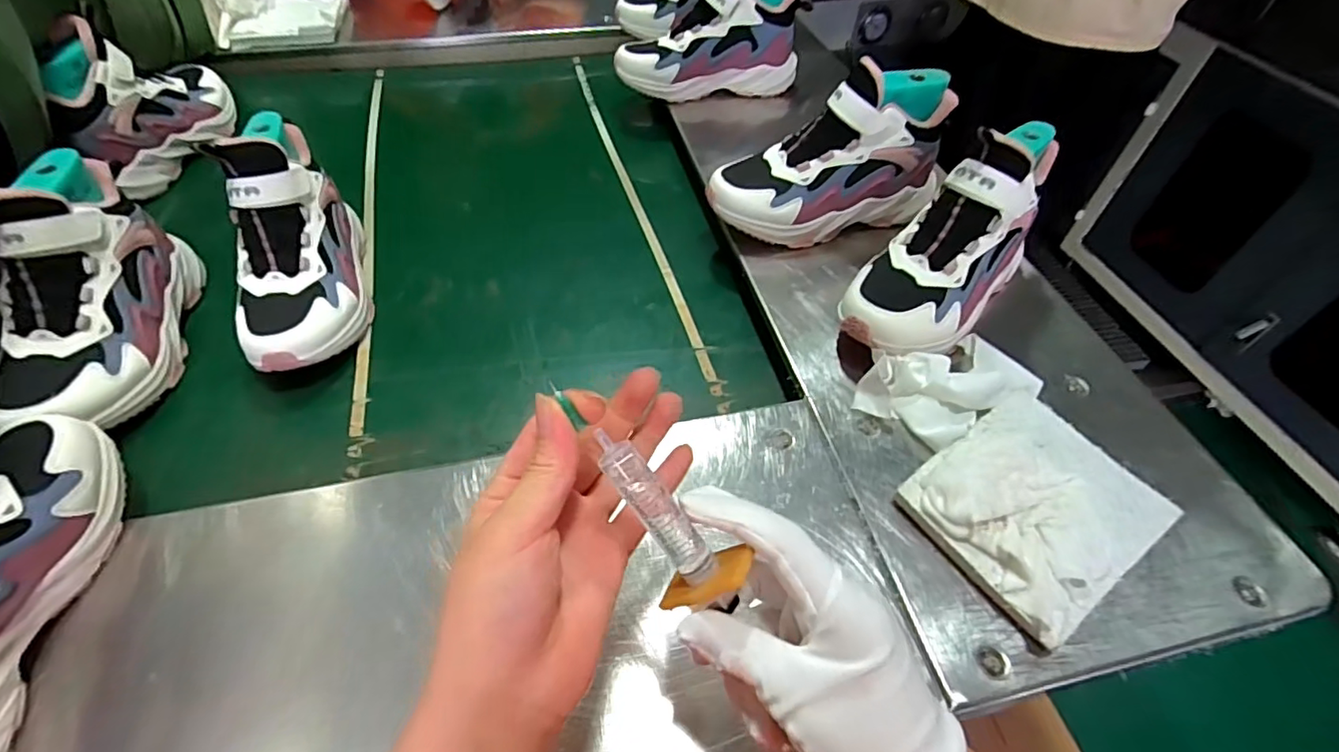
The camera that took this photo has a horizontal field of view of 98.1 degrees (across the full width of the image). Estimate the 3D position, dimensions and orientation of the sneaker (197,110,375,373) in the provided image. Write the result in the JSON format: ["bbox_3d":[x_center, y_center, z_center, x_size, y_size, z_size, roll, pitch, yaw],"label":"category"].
[{"bbox_3d":[-0.348,-0.121,0.521,0.105,0.140,0.213,-17,53,-15],"label":"sneaker"}]

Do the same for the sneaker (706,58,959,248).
[{"bbox_3d":[0.163,-0.221,0.585,0.231,0.136,0.085,-13,52,-12],"label":"sneaker"}]

